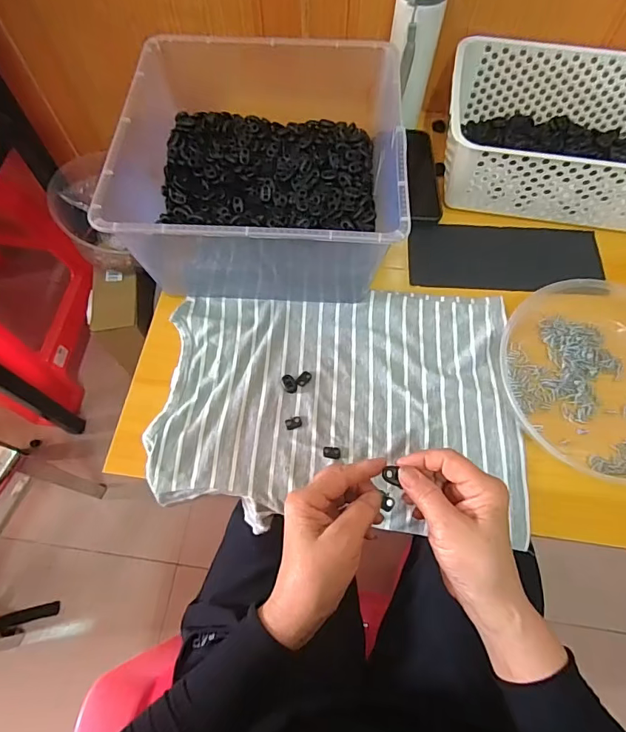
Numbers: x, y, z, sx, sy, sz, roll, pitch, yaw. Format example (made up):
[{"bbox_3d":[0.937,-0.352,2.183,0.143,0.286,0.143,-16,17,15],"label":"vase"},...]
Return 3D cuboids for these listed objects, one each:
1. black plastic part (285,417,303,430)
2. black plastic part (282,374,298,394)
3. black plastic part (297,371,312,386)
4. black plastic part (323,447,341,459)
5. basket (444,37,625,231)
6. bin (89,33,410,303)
[{"bbox_3d":[-0.021,0.061,0.490,0.018,0.004,0.013,-21,68,-9],"label":"black plastic part"},{"bbox_3d":[-0.026,0.020,0.506,0.015,0.005,0.021,-21,68,-9],"label":"black plastic part"},{"bbox_3d":[-0.010,0.014,0.510,0.012,0.004,0.019,33,70,14],"label":"black plastic part"},{"bbox_3d":[0.020,0.090,0.474,0.019,0.004,0.011,4,66,2],"label":"black plastic part"},{"bbox_3d":[0.325,-0.295,0.586,0.303,0.103,0.204,7,66,3],"label":"basket"},{"bbox_3d":[-0.055,-0.237,0.547,0.296,0.142,0.319,1,66,1],"label":"bin"}]

